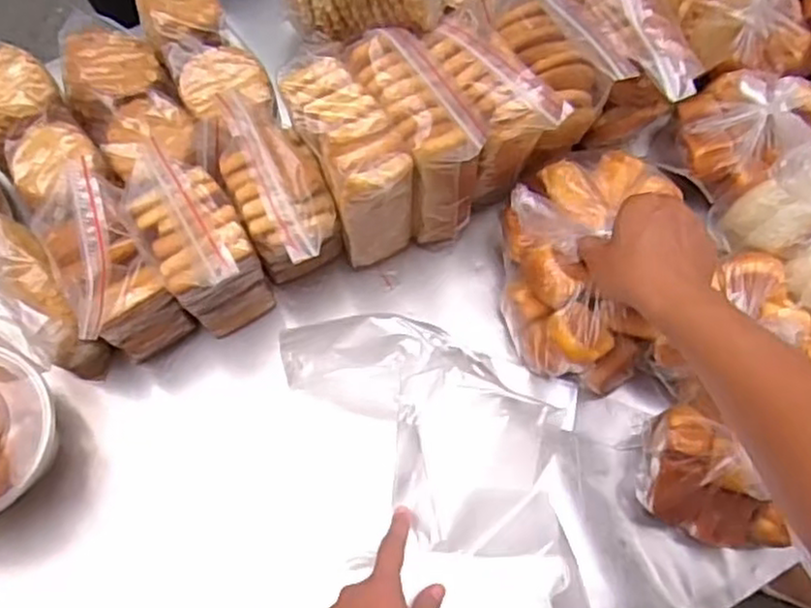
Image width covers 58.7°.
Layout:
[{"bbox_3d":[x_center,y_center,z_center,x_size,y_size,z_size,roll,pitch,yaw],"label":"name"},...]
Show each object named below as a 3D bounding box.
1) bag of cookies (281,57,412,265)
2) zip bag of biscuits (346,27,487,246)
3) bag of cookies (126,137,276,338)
[{"bbox_3d":[-0.047,-0.120,0.648,0.065,0.165,0.122,-29,75,-10],"label":"bag of cookies"},{"bbox_3d":[0.005,-0.145,0.650,0.060,0.168,0.139,-29,75,-10],"label":"zip bag of biscuits"},{"bbox_3d":[-0.184,-0.055,0.642,0.078,0.140,0.148,-31,75,-11],"label":"bag of cookies"}]

